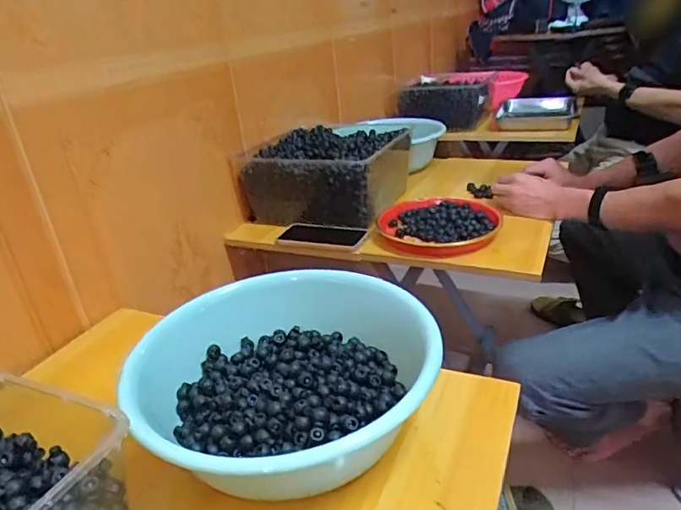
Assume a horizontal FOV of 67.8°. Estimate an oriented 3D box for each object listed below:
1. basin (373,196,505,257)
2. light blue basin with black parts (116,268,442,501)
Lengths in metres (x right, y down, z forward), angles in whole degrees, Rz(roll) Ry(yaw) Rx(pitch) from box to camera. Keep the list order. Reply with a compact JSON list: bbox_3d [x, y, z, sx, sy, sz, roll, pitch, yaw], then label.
[{"bbox_3d":[0.177,-0.053,0.927,0.221,0.036,0.200,1,27,13],"label":"basin"},{"bbox_3d":[-0.054,0.129,0.515,0.274,0.097,0.282,-5,26,2],"label":"light blue basin with black parts"}]

